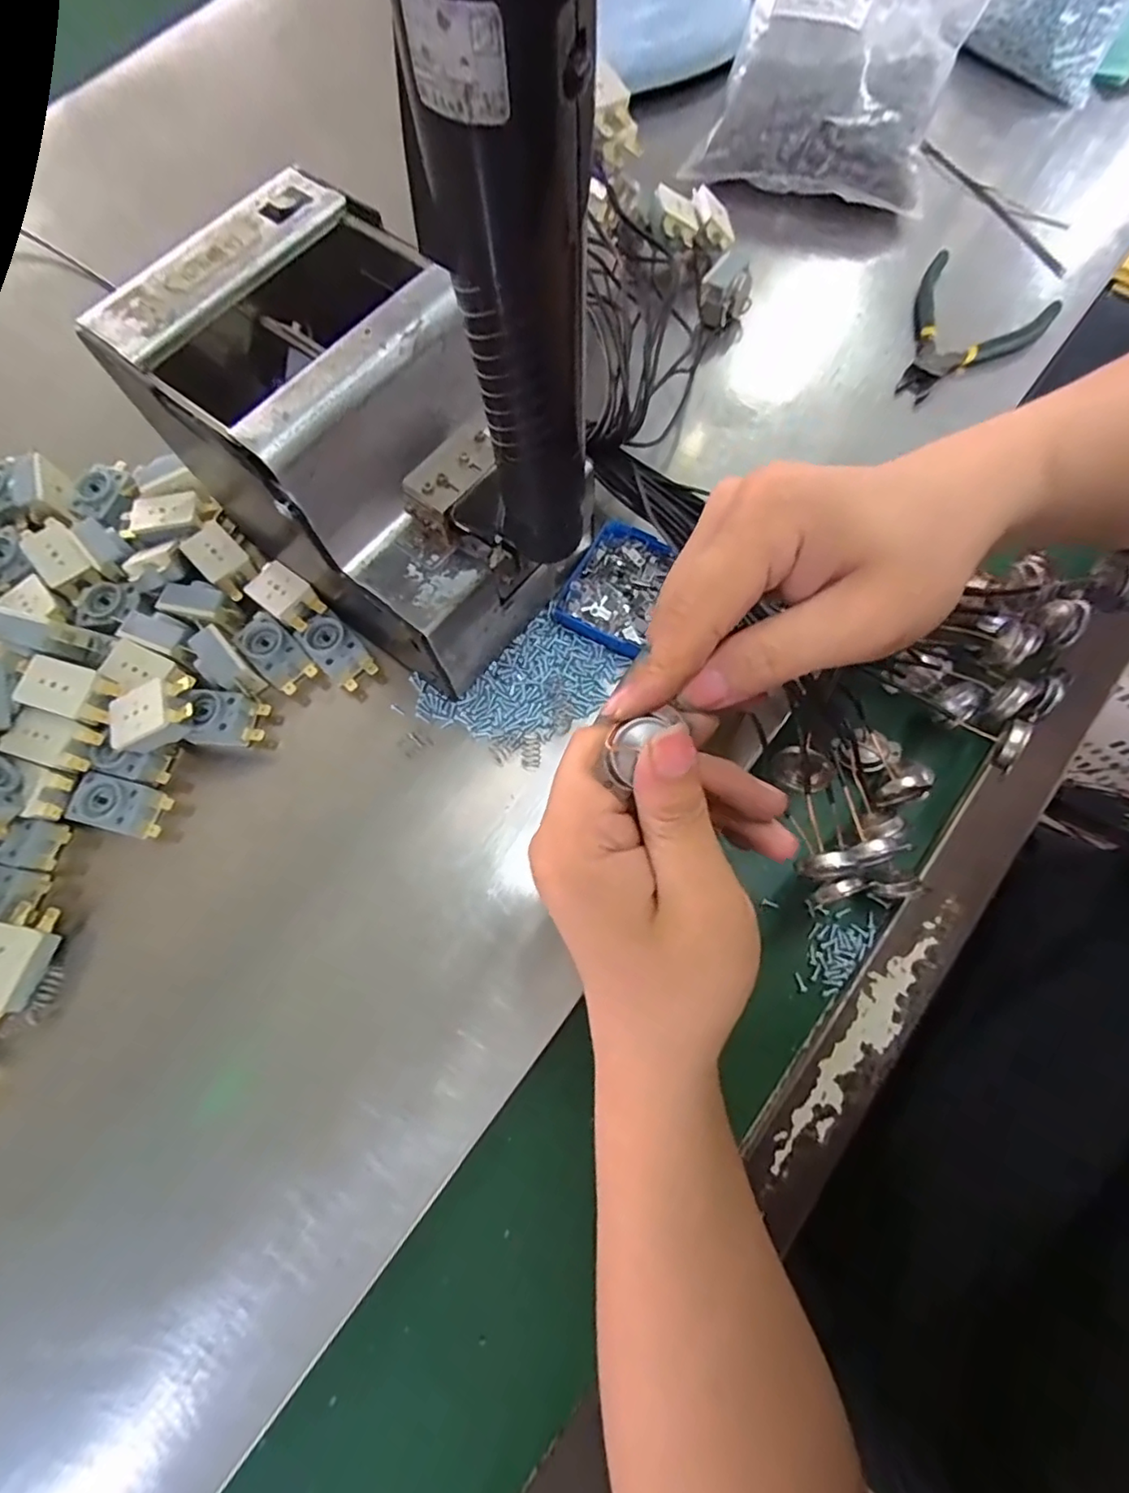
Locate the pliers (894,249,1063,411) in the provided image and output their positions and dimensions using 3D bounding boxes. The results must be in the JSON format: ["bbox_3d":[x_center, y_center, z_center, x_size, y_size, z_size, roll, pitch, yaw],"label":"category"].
[{"bbox_3d":[0.261,-0.275,0.400,0.088,0.016,0.119,38,78,12],"label":"pliers"}]

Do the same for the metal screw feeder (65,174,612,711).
[{"bbox_3d":[-0.094,-0.138,0.291,0.181,0.146,0.132,34,77,11],"label":"metal screw feeder"}]

